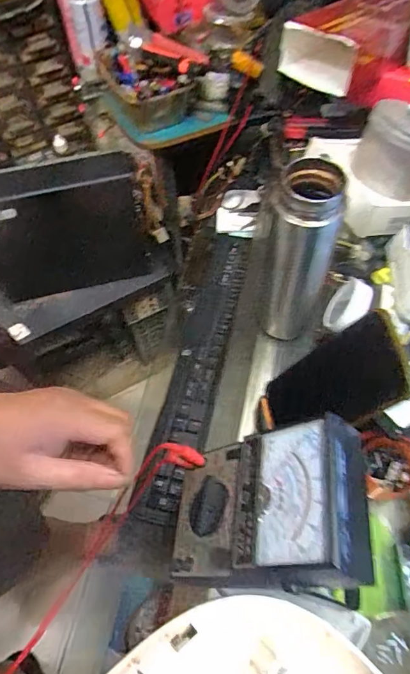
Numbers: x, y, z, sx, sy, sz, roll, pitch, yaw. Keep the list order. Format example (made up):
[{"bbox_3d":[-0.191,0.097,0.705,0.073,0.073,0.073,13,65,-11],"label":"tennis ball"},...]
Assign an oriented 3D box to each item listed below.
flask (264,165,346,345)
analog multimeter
[{"bbox_3d":[0.094,-0.072,0.459,0.057,0.215,0.065,14,62,10],"label":"flask"},{"bbox_3d":[0.044,0.137,0.366,0.191,0.041,0.111,-26,41,36],"label":"analog multimeter"}]

